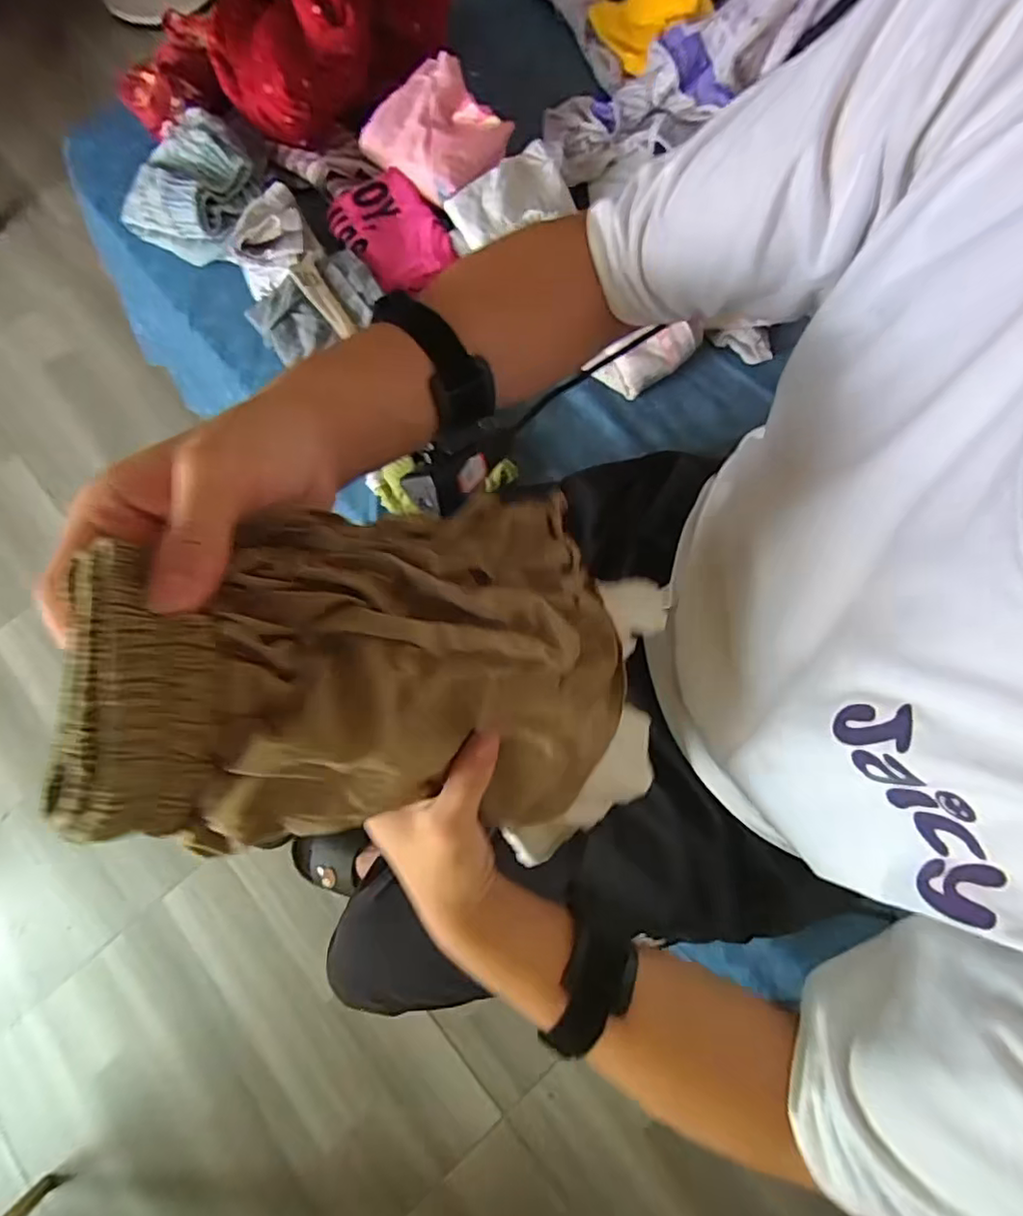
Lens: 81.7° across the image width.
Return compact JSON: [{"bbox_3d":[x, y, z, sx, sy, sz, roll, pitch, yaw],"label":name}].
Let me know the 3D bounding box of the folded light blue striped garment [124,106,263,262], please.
[{"bbox_3d":[-0.364,-0.484,0.680,0.127,0.063,0.144,33,79,9],"label":"folded light blue striped garment"}]

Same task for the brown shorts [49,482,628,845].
[{"bbox_3d":[-0.032,0.023,0.246,0.070,0.243,0.160,13,92,44],"label":"brown shorts"}]

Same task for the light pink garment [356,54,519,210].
[{"bbox_3d":[-0.086,-0.554,0.679,0.123,0.044,0.126,39,80,11],"label":"light pink garment"}]

